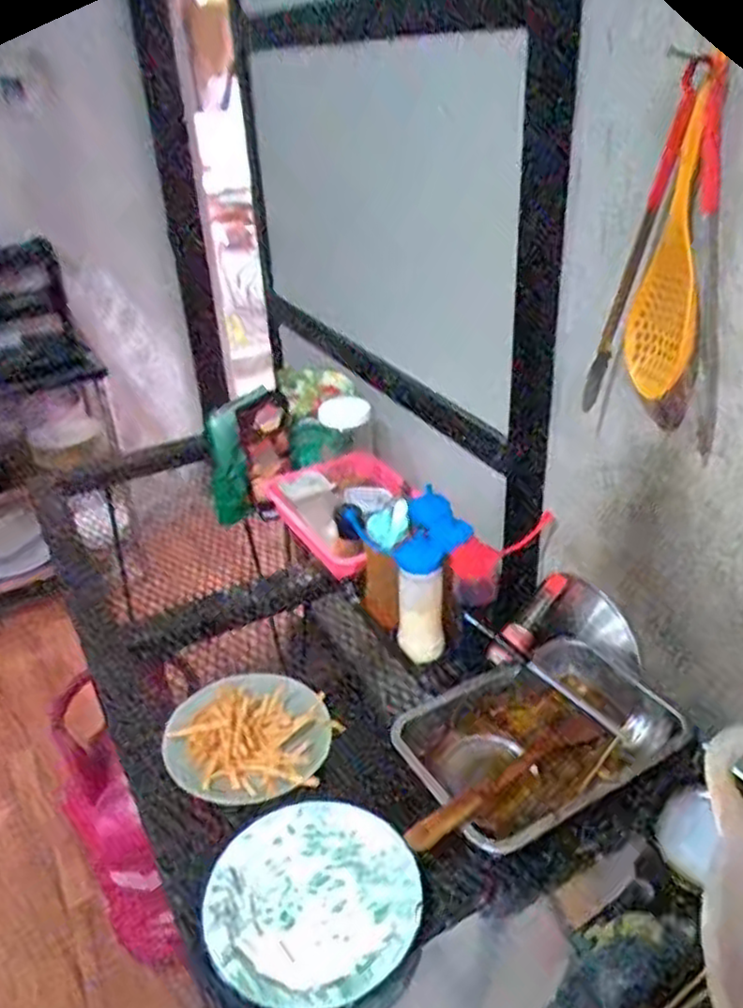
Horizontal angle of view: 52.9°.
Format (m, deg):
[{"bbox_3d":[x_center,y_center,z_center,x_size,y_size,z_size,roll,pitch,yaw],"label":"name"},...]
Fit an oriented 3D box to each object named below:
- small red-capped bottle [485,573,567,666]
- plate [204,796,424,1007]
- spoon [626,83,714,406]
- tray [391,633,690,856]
[{"bbox_3d":[0.226,0.168,1.067,0.159,0.034,0.047,-48,47,-14],"label":"small red-capped bottle"},{"bbox_3d":[-0.059,0.407,0.764,0.208,0.034,0.208,-2,31,1],"label":"plate"},{"bbox_3d":[0.290,-0.239,0.723,0.029,0.275,0.080,-5,31,-4],"label":"spoon"},{"bbox_3d":[0.214,0.291,0.921,0.324,0.076,0.223,-19,35,-25],"label":"tray"}]

